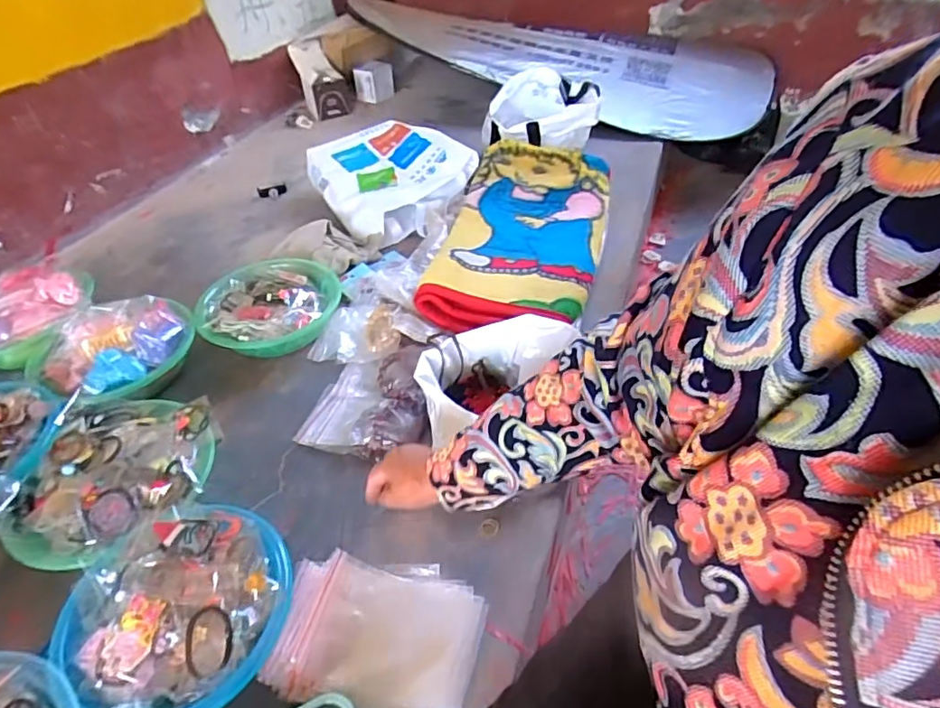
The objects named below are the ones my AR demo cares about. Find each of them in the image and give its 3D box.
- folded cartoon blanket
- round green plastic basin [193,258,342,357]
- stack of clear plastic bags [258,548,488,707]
[{"bbox_3d":[0.095,-0.231,1.003,0.283,0.095,0.507,7,44,13],"label":"folded cartoon blanket"},{"bbox_3d":[-0.346,-0.081,0.954,0.221,0.072,0.242,-2,43,2],"label":"round green plastic basin"},{"bbox_3d":[-0.096,0.295,0.580,0.207,0.021,0.156,14,47,6],"label":"stack of clear plastic bags"}]

